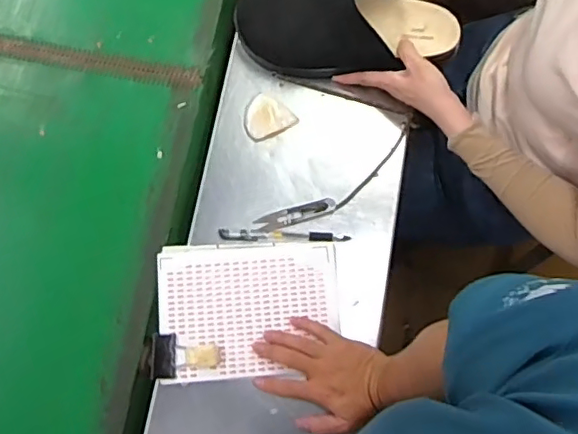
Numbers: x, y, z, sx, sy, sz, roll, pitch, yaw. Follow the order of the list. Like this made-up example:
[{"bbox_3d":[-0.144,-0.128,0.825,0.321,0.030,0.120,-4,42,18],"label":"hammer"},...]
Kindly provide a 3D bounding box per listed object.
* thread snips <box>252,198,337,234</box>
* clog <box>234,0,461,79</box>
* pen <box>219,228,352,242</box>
[{"bbox_3d":[0.007,-0.002,0.711,0.105,0.008,0.024,-15,79,-5],"label":"thread snips"},{"bbox_3d":[0.073,-0.239,0.725,0.279,0.107,0.106,6,78,0],"label":"clog"},{"bbox_3d":[-0.005,0.023,0.697,0.158,0.008,0.014,1,78,-1],"label":"pen"}]

